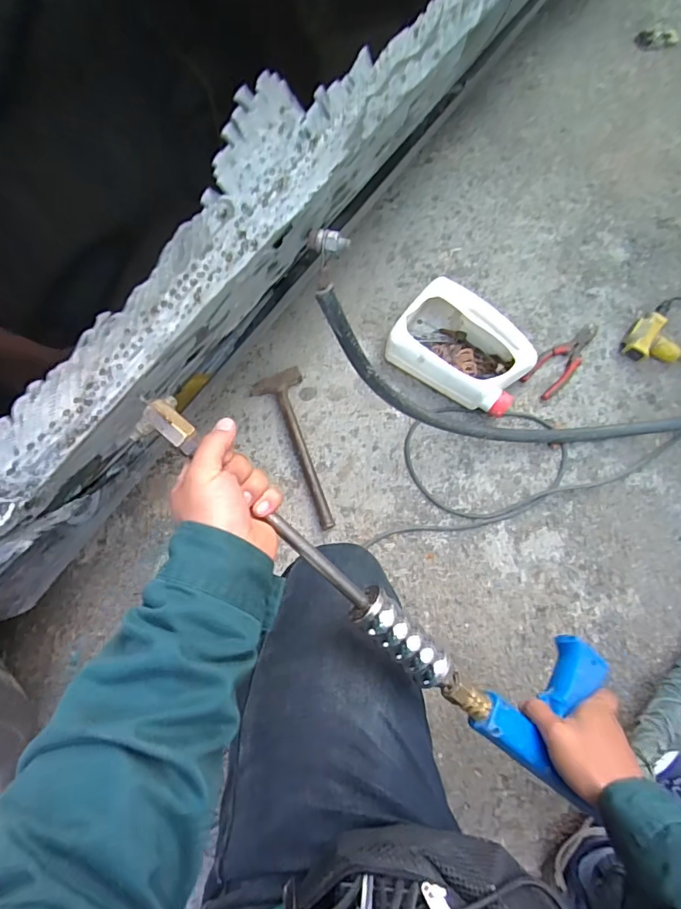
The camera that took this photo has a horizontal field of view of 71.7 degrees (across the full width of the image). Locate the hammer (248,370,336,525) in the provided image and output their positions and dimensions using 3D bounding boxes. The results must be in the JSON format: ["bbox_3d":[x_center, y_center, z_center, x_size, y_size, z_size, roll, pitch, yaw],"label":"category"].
[{"bbox_3d":[-0.076,-0.008,0.805,0.088,0.025,0.287,-17,72,-3],"label":"hammer"}]

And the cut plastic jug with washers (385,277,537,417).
[{"bbox_3d":[0.211,-0.180,0.815,0.227,0.092,0.163,33,76,12],"label":"cut plastic jug with washers"}]

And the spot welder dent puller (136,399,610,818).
[{"bbox_3d":[0.052,0.125,0.449,0.541,0.062,0.143,38,76,-12],"label":"spot welder dent puller"}]

